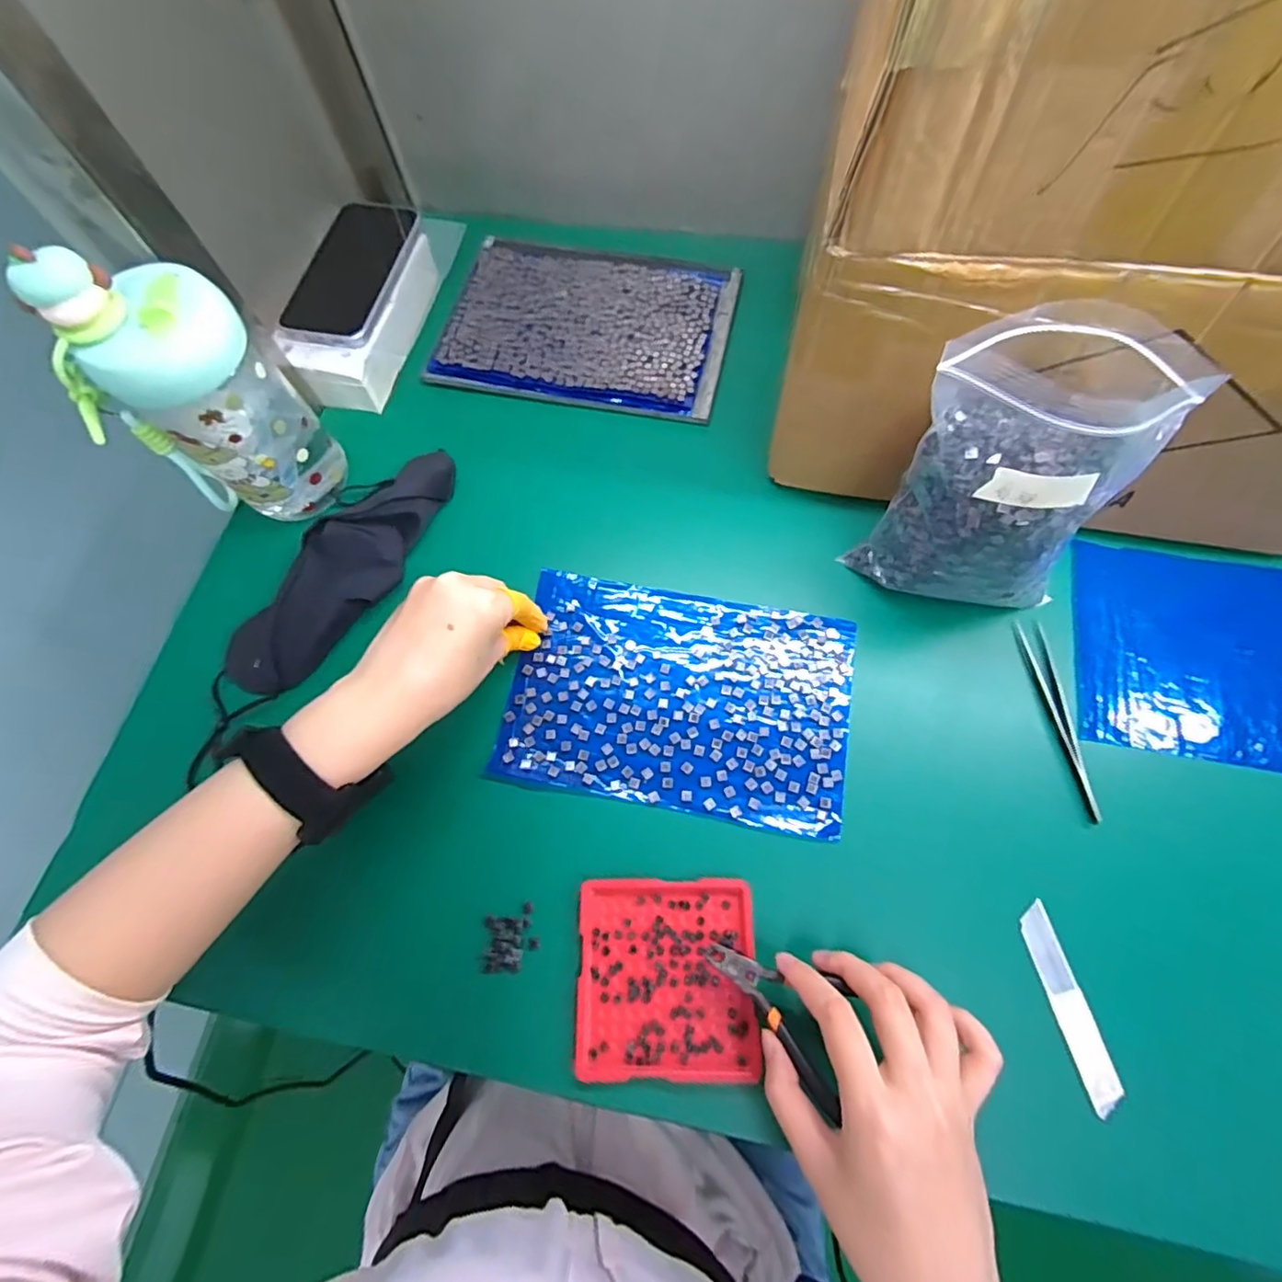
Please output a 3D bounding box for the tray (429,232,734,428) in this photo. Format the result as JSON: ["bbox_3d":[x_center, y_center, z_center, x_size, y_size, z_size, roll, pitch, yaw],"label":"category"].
[{"bbox_3d":[-0.046,-0.285,0.531,0.245,0.009,0.171,11,69,6],"label":"tray"}]

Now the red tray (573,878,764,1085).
[{"bbox_3d":[0.015,0.193,0.344,0.099,0.011,0.101,0,68,2],"label":"red tray"}]

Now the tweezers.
[{"bbox_3d":[0.274,0.049,0.391,0.016,0.009,0.130,-3,68,1],"label":"tweezers"}]

